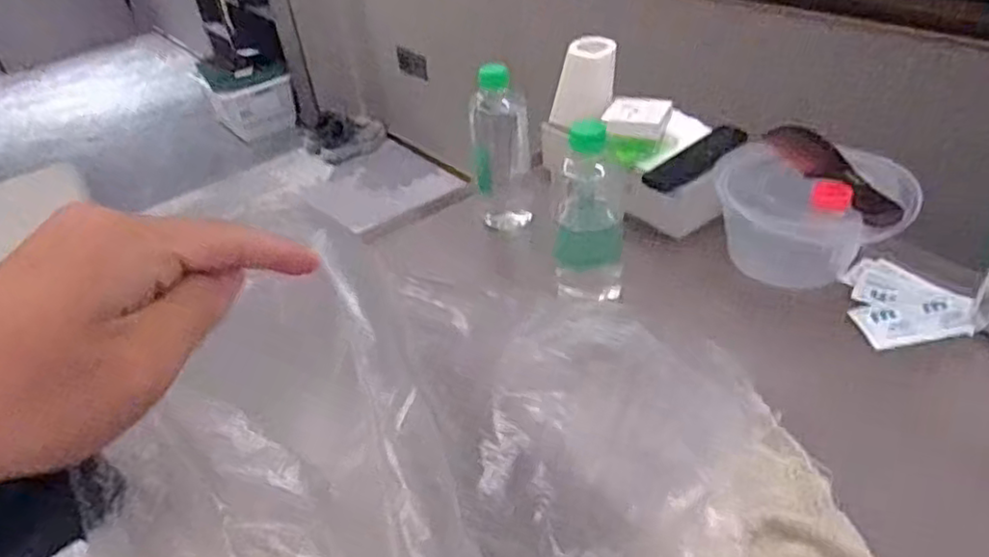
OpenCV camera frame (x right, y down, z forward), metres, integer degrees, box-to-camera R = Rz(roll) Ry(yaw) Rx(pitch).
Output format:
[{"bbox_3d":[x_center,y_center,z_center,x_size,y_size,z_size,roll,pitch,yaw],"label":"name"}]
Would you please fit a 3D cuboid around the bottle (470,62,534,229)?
[{"bbox_3d":[0.011,-0.149,0.766,0.062,0.196,0.053,-3,38,4],"label":"bottle"}]

